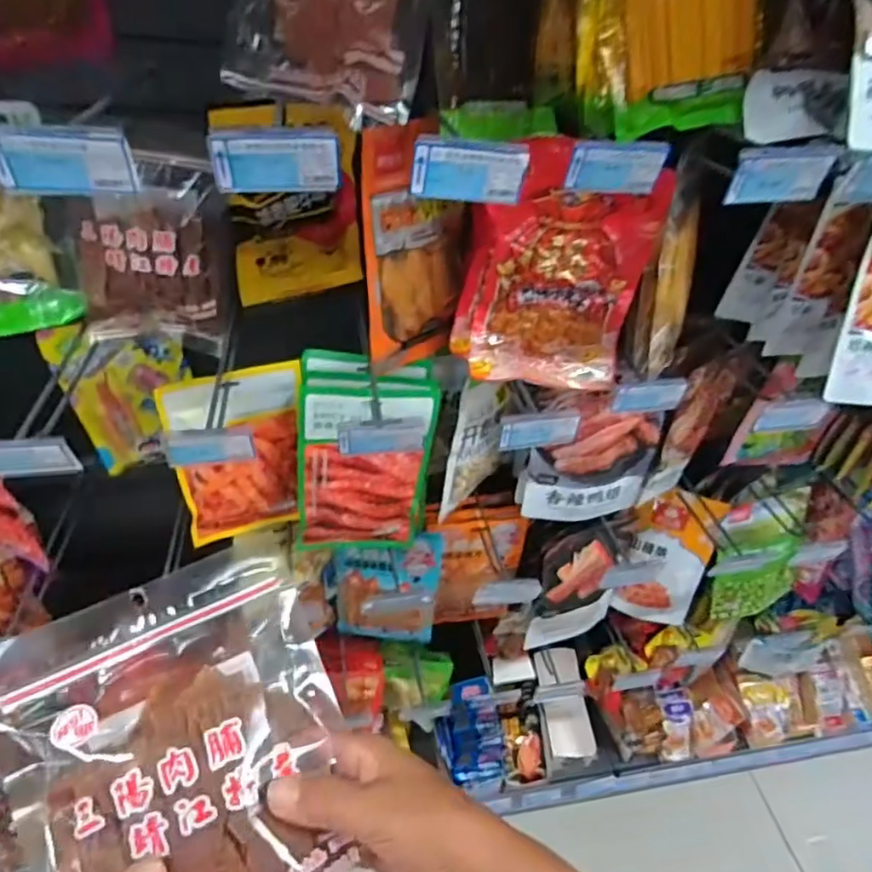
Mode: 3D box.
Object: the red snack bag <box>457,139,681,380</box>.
[{"bbox_3d":[0.130,-0.174,0.655,0.188,0.236,0.070,8,36,-1],"label":"red snack bag"}]

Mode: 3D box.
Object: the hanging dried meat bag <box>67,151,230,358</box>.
[{"bbox_3d":[-0.298,-0.181,0.643,0.151,0.197,0.046,-8,42,-16],"label":"hanging dried meat bag"}]

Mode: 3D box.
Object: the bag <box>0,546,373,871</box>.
[{"bbox_3d":[-0.133,0.188,0.344,0.164,0.032,0.223,-21,67,-23],"label":"bag"}]

